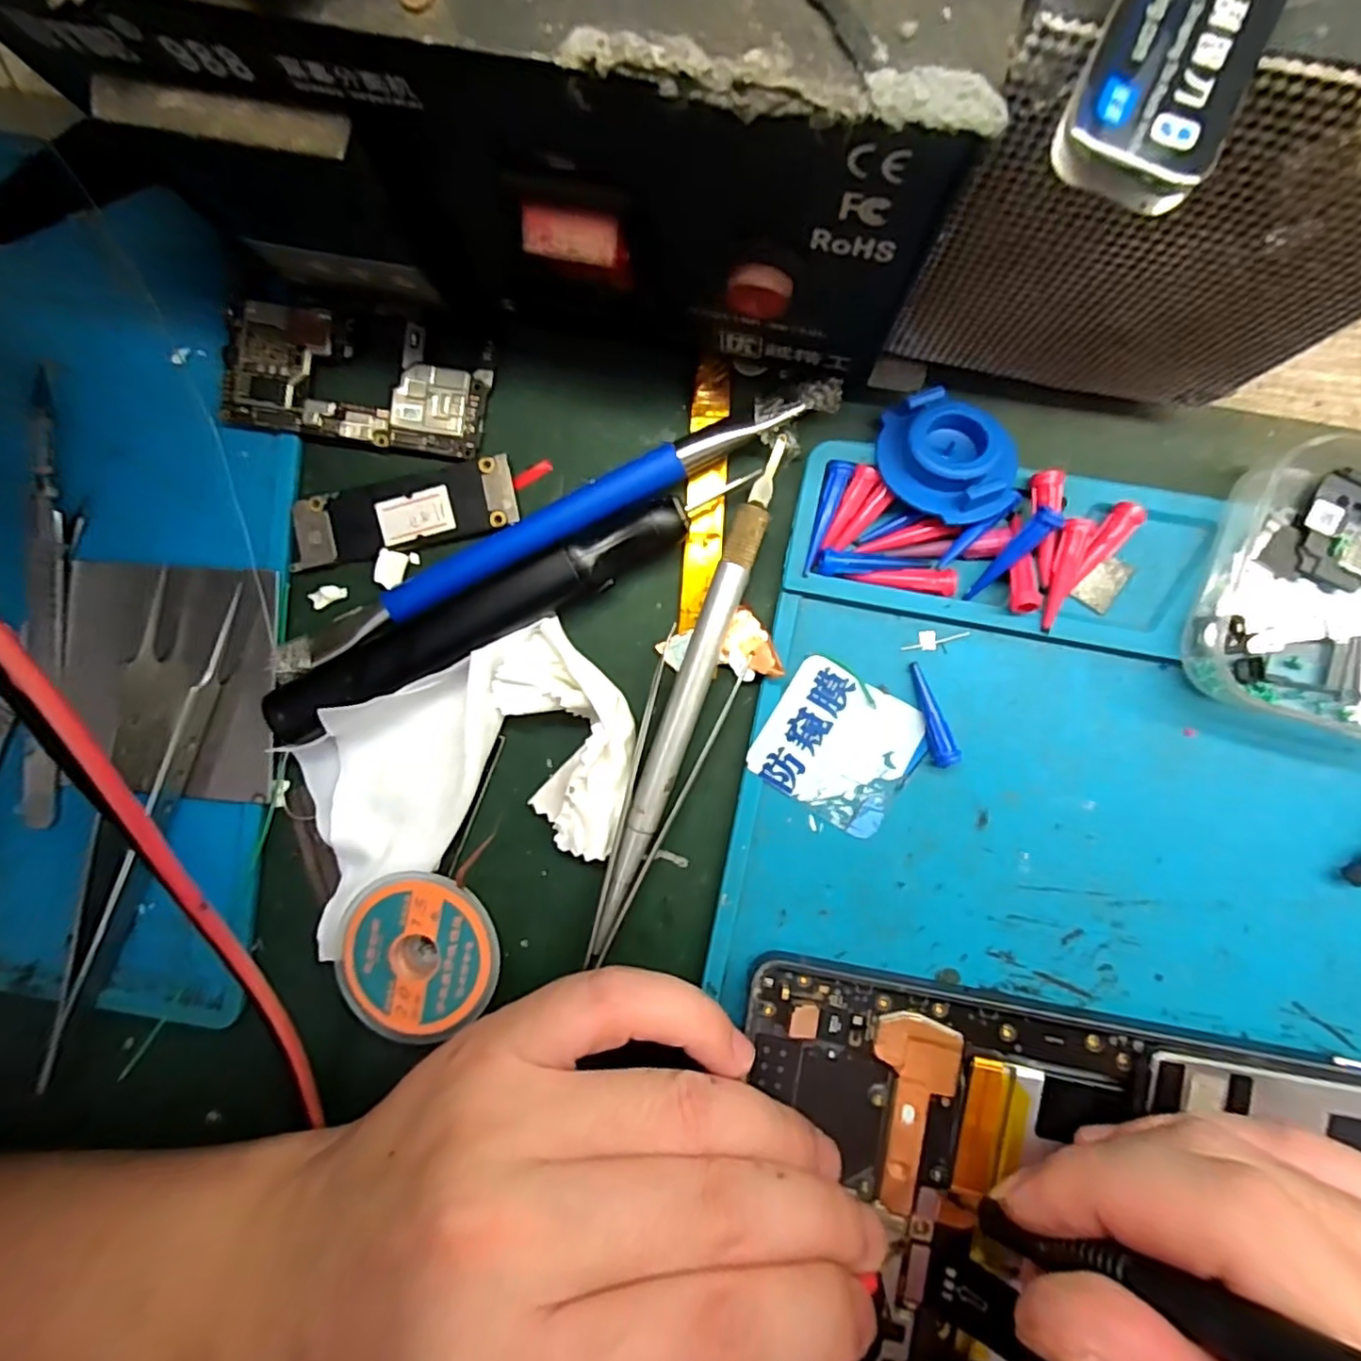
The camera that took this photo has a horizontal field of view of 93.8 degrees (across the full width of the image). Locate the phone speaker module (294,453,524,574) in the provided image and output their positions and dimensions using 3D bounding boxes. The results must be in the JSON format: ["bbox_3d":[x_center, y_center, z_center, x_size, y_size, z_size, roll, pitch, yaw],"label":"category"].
[{"bbox_3d":[-0.078,-0.046,0.178,0.064,0.004,0.020,-12,89,5],"label":"phone speaker module"}]

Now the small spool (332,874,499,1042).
[{"bbox_3d":[-0.071,0.074,0.175,0.043,0.011,0.043,0,92,5],"label":"small spool"}]

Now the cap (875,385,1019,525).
[{"bbox_3d":[0.065,-0.055,0.157,0.035,0.012,0.027,43,94,4],"label":"cap"}]

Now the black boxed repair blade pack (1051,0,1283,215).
[{"bbox_3d":[0.061,-0.079,0.077,0.018,0.006,0.046,23,93,5],"label":"black boxed repair blade pack"}]

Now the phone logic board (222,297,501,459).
[{"bbox_3d":[-0.089,-0.083,0.175,0.072,0.008,0.033,8,91,5],"label":"phone logic board"}]

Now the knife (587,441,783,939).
[{"bbox_3d":[0.001,0.004,0.167,0.010,0.011,0.132,20,92,5],"label":"knife"}]

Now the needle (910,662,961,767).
[{"bbox_3d":[0.064,0.010,0.166,0.006,0.005,0.028,-23,88,5],"label":"needle"}]

